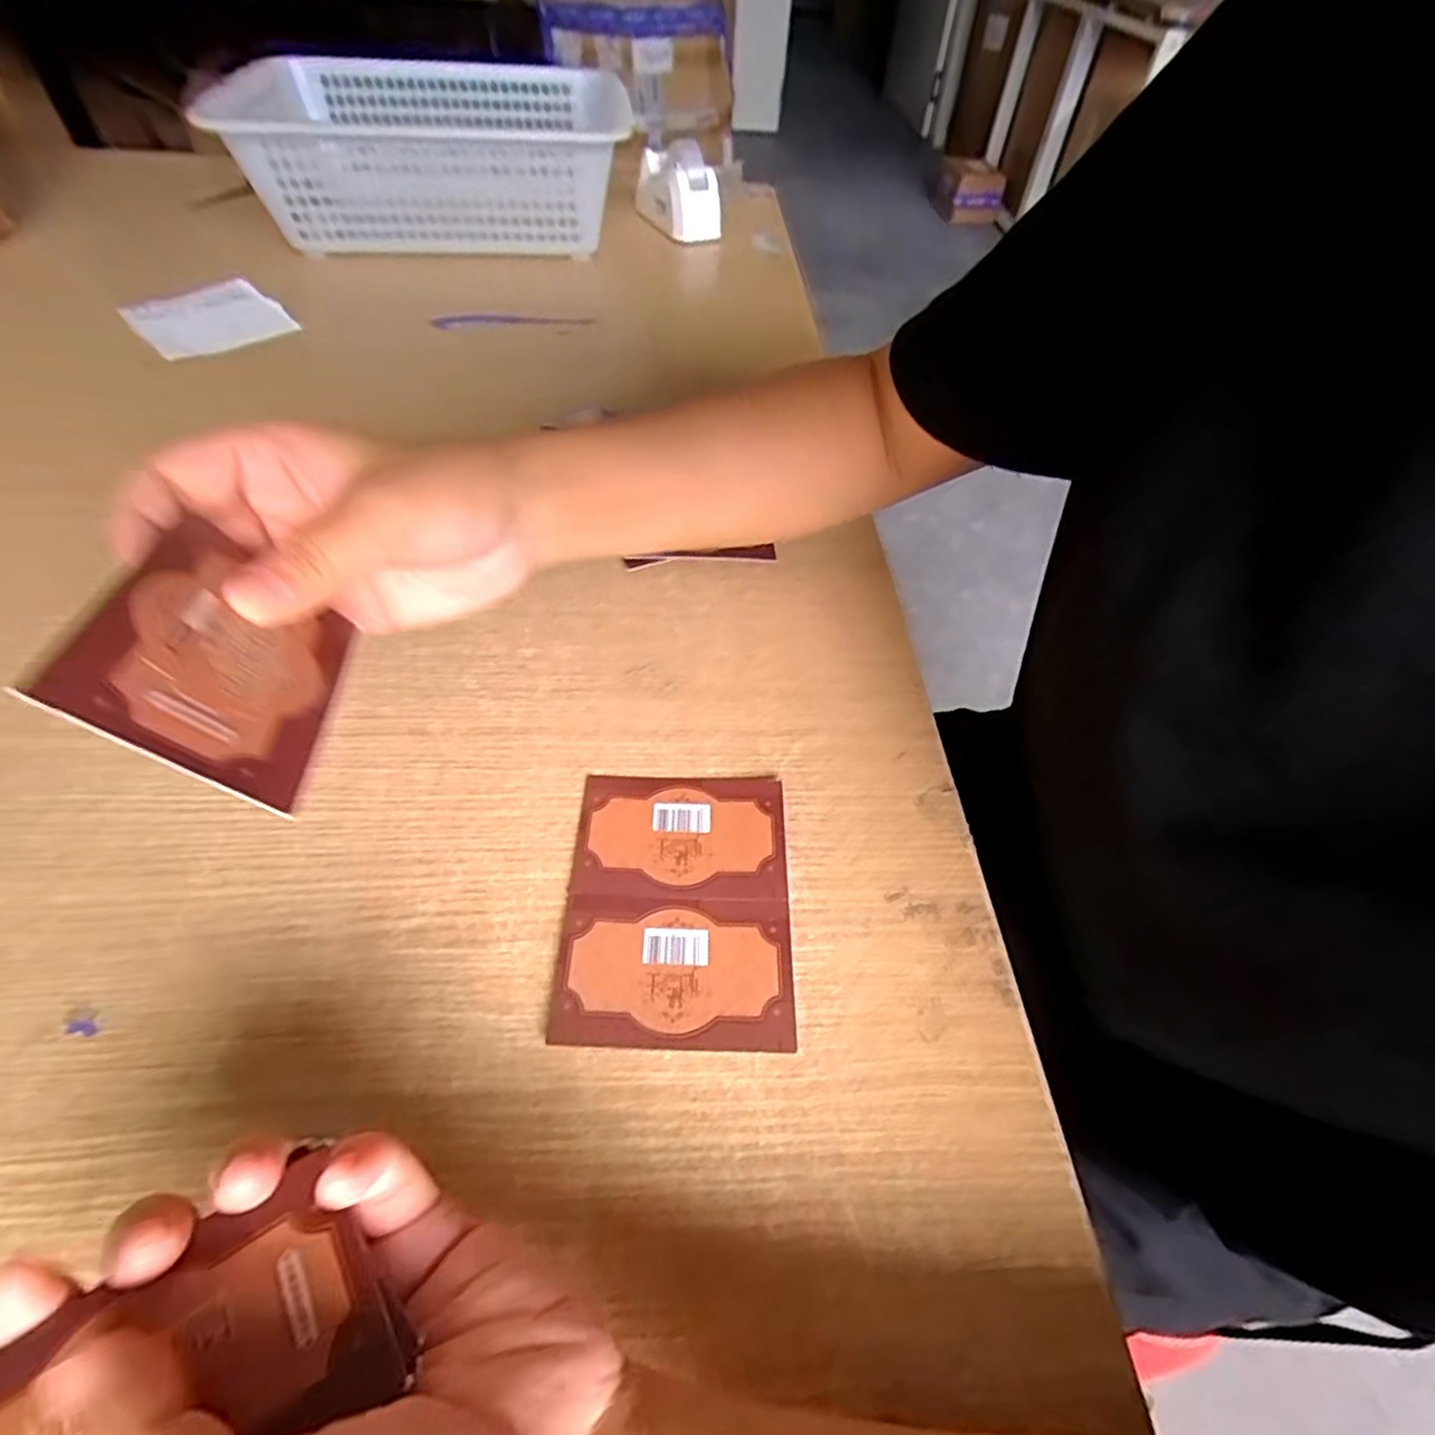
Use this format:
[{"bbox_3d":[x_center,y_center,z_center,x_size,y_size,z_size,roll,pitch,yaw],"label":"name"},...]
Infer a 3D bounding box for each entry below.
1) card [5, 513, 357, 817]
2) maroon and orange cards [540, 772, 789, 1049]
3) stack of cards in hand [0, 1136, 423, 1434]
[{"bbox_3d":[-0.123,-0.016,0.175,0.004,0.053,0.075,-35,38,18],"label":"card"},{"bbox_3d":[-0.015,0.067,0.266,0.082,0.004,0.107,2,50,-2],"label":"maroon and orange cards"},{"bbox_3d":[-0.111,0.135,0.133,0.084,0.013,0.058,-32,59,-26],"label":"stack of cards in hand"}]

